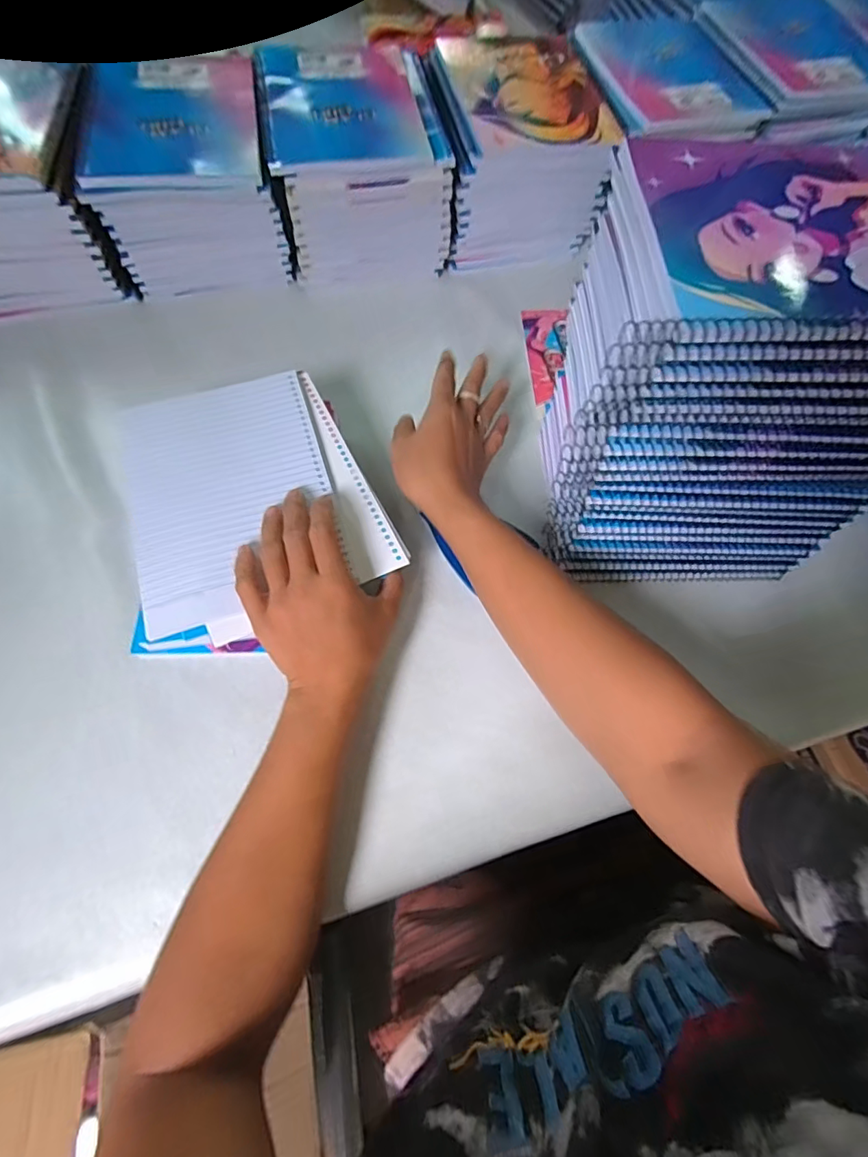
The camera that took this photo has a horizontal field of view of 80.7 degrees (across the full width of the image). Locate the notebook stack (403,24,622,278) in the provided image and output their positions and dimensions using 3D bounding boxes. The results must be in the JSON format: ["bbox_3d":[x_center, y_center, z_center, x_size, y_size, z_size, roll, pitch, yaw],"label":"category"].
[{"bbox_3d":[0.084,-0.467,0.559,0.175,0.108,0.218,-8,68,-6],"label":"notebook stack"}]

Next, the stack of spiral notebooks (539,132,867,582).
[{"bbox_3d":[0.193,-0.122,0.350,0.197,0.212,0.172,-2,68,-3],"label":"stack of spiral notebooks"}]

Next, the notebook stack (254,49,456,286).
[{"bbox_3d":[-0.080,-0.432,0.535,0.168,0.106,0.198,-10,68,-7],"label":"notebook stack"}]

